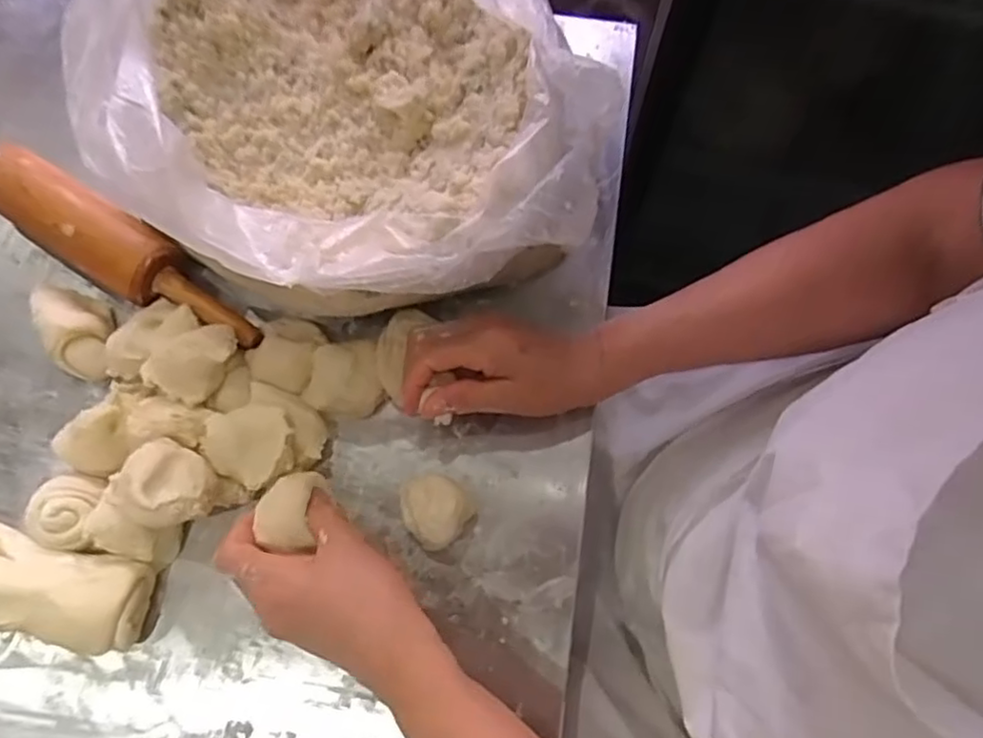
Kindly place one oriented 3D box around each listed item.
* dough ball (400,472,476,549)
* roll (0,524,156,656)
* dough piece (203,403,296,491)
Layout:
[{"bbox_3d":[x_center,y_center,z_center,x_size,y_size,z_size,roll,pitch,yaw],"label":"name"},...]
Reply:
[{"bbox_3d":[-0.039,0.093,0.446,0.049,0.043,0.042,39,78,10],"label":"dough ball"},{"bbox_3d":[-0.314,0.139,0.431,0.174,0.044,0.070,6,74,1],"label":"roll"},{"bbox_3d":[-0.159,0.050,0.437,0.055,0.030,0.053,0,75,0],"label":"dough piece"}]

